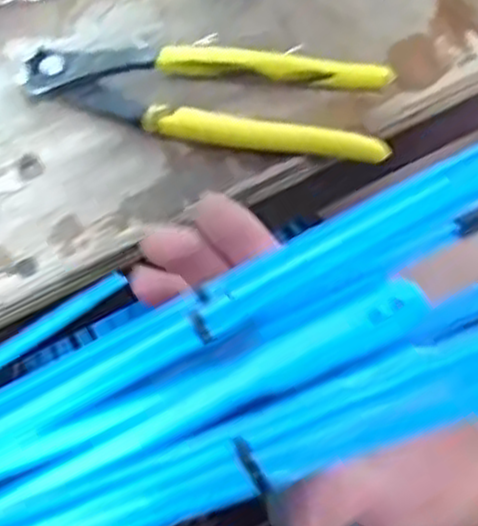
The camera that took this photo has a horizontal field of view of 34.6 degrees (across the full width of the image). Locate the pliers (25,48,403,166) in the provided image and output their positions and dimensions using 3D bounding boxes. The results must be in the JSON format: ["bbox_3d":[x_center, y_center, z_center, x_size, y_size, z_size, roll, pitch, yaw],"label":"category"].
[{"bbox_3d":[-0.016,-0.075,0.348,0.162,0.017,0.050,7,61,4],"label":"pliers"}]

